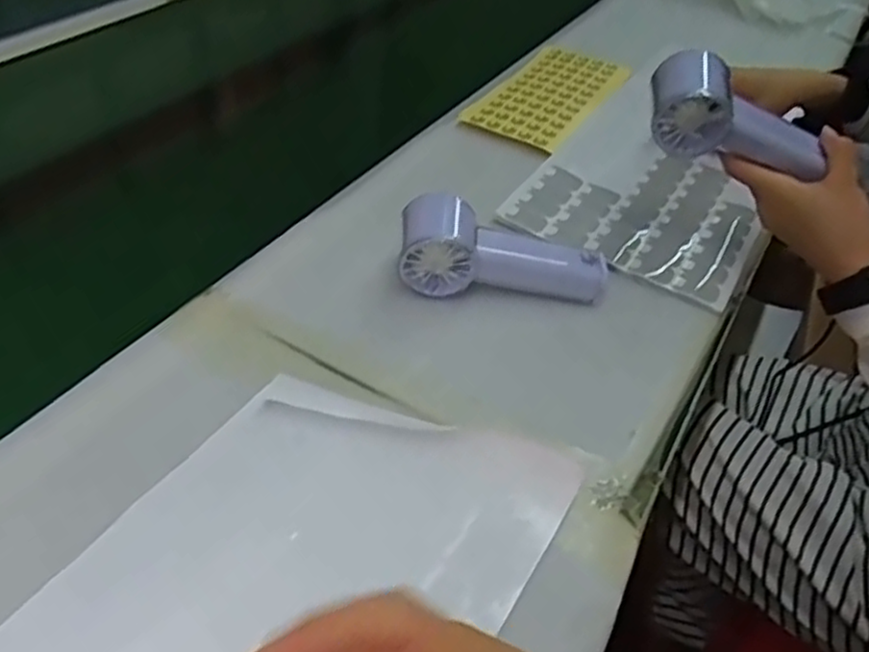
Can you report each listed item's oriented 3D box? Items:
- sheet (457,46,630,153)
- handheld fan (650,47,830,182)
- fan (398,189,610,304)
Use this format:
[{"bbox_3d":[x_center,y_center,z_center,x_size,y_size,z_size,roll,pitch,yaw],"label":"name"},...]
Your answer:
[{"bbox_3d":[0.124,-0.250,0.823,0.107,0.010,0.227,27,47,19],"label":"sheet"},{"bbox_3d":[0.229,-0.151,0.586,0.132,0.071,0.056,24,46,-7],"label":"handheld fan"},{"bbox_3d":[0.052,-0.051,0.567,0.152,0.060,0.054,7,46,0],"label":"fan"}]

